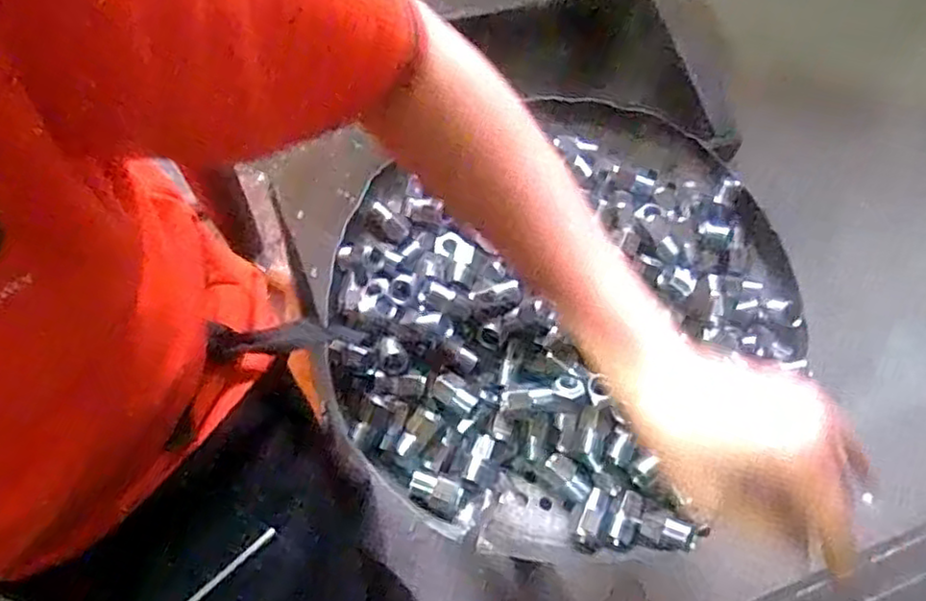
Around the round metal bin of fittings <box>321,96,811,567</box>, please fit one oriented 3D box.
[{"bbox_3d":[0.073,0.003,0.565,0.358,0.073,0.386,1,71,-2],"label":"round metal bin of fittings"}]

